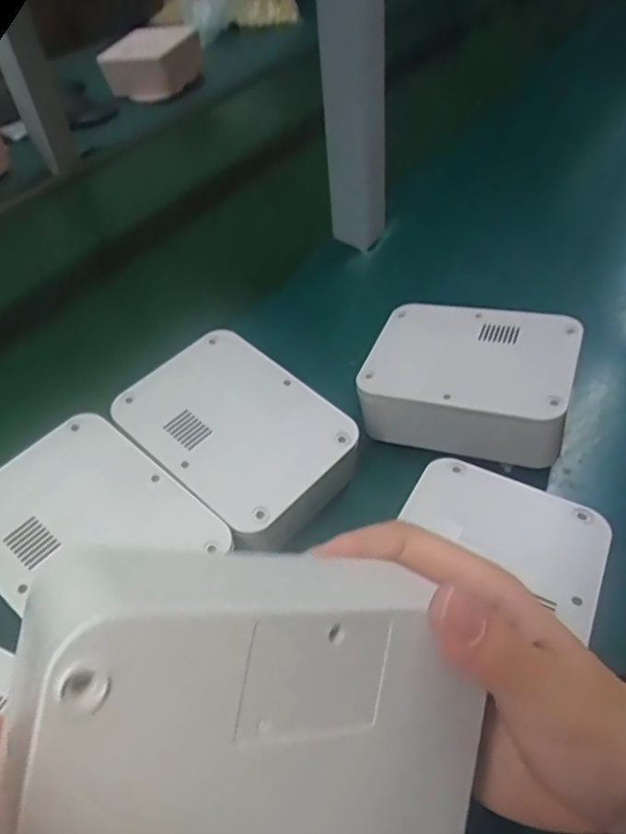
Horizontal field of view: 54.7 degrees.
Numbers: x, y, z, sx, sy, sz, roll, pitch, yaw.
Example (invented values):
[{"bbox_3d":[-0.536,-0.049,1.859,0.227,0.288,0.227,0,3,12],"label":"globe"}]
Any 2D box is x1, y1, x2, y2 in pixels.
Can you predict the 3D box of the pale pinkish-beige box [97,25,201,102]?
[{"bbox_3d":[-0.244,-0.545,0.933,0.127,0.074,0.103,10,48,15],"label":"pale pinkish-beige box"}]

